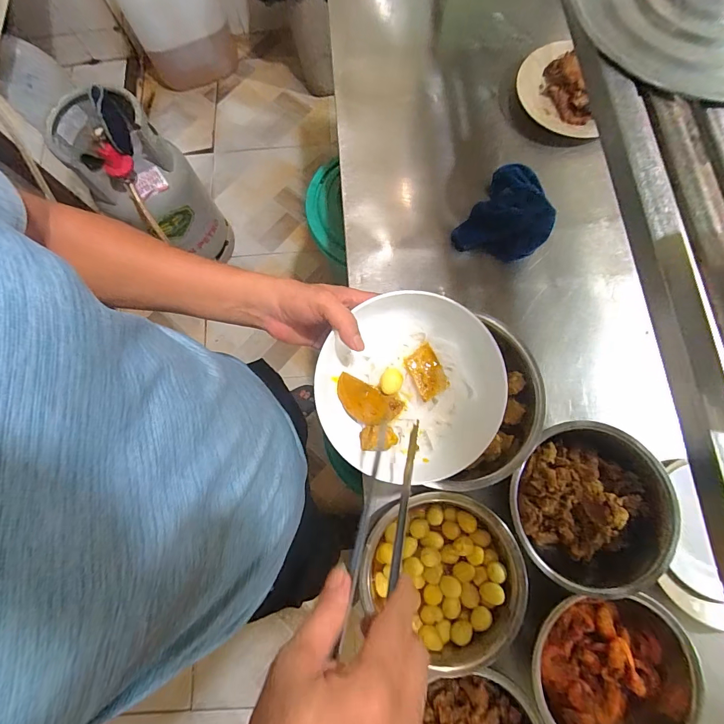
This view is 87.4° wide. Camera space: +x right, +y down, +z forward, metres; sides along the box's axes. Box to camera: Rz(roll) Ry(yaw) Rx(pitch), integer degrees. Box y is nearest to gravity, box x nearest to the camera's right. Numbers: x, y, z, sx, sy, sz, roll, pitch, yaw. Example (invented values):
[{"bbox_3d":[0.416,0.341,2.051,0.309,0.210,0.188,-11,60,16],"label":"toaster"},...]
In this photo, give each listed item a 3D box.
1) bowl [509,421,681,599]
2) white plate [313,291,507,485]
[{"bbox_3d":[0.297,0.193,0.522,0.194,0.102,0.199,0,76,0],"label":"bowl"},{"bbox_3d":[0.053,0.030,0.406,0.195,0.067,0.183,0,76,0],"label":"white plate"}]

